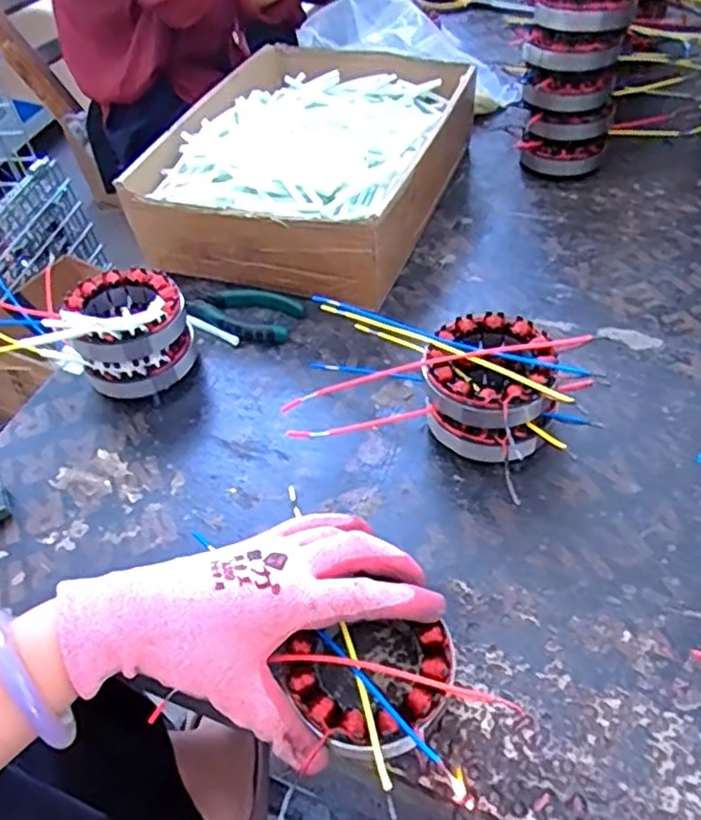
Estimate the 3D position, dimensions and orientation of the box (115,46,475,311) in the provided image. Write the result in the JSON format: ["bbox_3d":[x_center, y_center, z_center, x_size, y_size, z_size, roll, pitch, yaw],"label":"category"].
[{"bbox_3d":[-0.031,-0.244,0.670,0.239,0.100,0.324,13,50,18],"label":"box"}]

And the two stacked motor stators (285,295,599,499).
[{"bbox_3d":[0.055,-0.017,0.468,0.203,0.071,0.110,10,49,16],"label":"two stacked motor stators"}]

